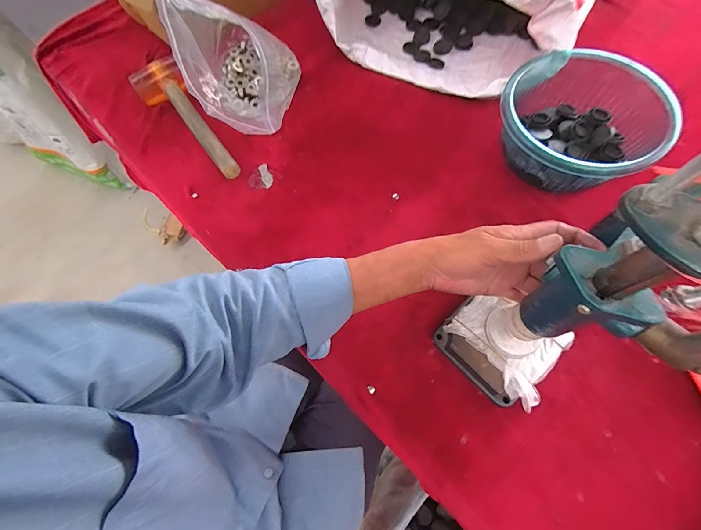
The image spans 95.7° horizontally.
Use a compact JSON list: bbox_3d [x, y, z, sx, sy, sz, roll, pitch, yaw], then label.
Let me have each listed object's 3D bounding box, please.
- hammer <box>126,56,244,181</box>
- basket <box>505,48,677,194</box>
[{"bbox_3d":[-0.275,-0.255,0.548,0.080,0.046,0.276,-41,71,-11],"label":"hammer"},{"bbox_3d":[0.322,-0.204,0.464,0.200,0.088,0.190,42,77,18],"label":"basket"}]

